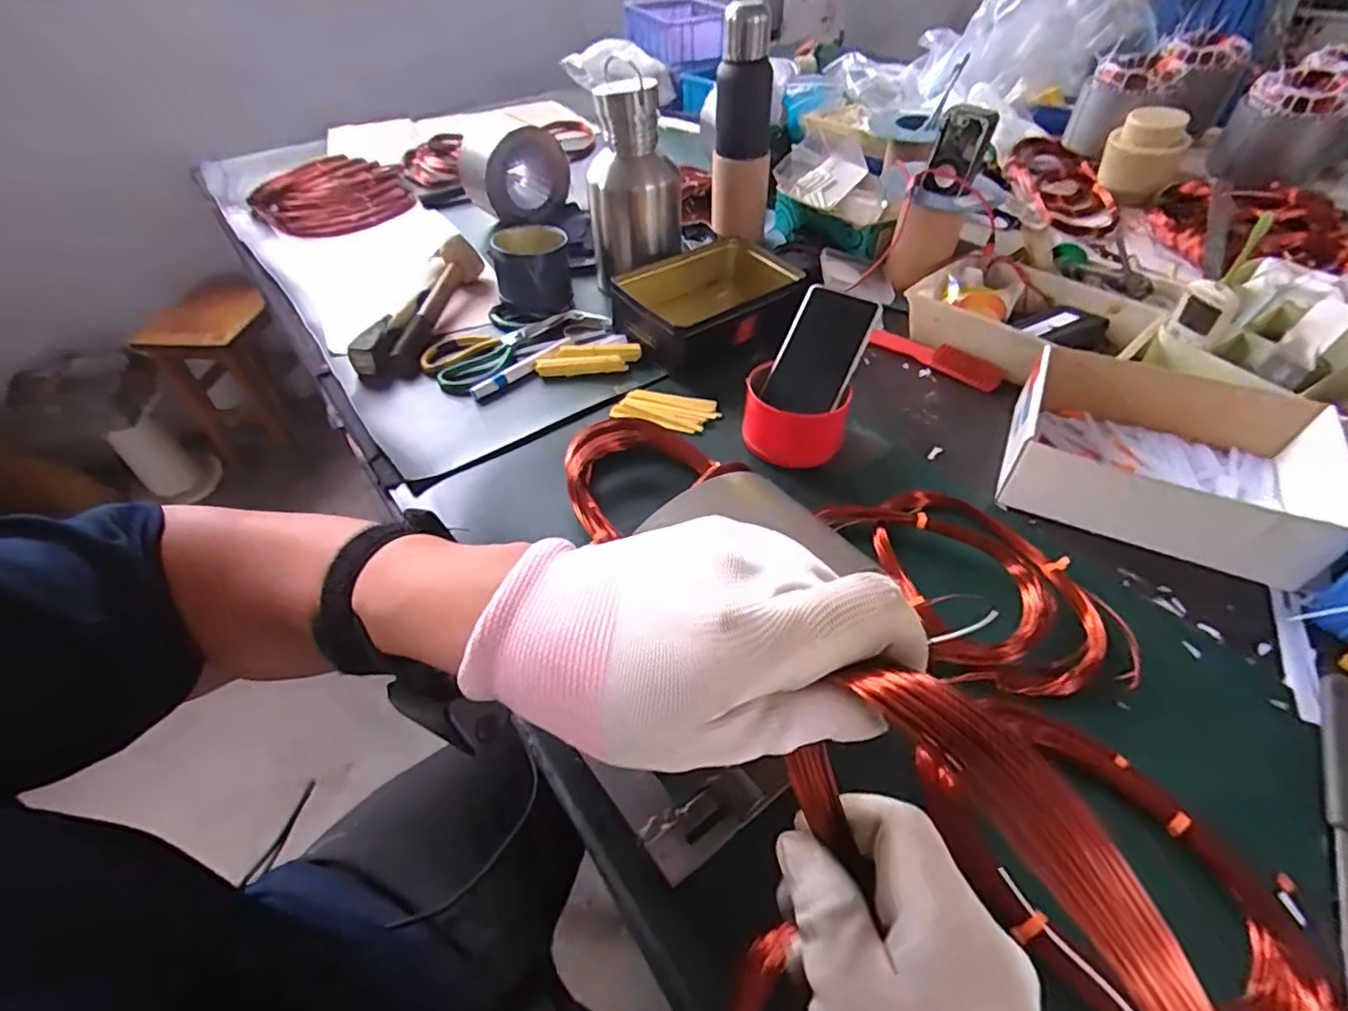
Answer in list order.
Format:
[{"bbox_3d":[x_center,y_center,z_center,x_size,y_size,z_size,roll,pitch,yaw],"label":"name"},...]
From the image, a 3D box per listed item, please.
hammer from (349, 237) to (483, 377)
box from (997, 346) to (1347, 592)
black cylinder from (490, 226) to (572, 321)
[{"bbox_3d":[-0.329,-0.261,0.804,0.068,0.052,0.258,7,48,9],"label":"hammer"},{"bbox_3d":[0.463,-0.044,0.567,0.267,0.066,0.194,20,51,20],"label":"box"},{"bbox_3d":[-0.187,-0.312,0.817,0.095,0.086,0.088,11,49,12],"label":"black cylinder"}]

